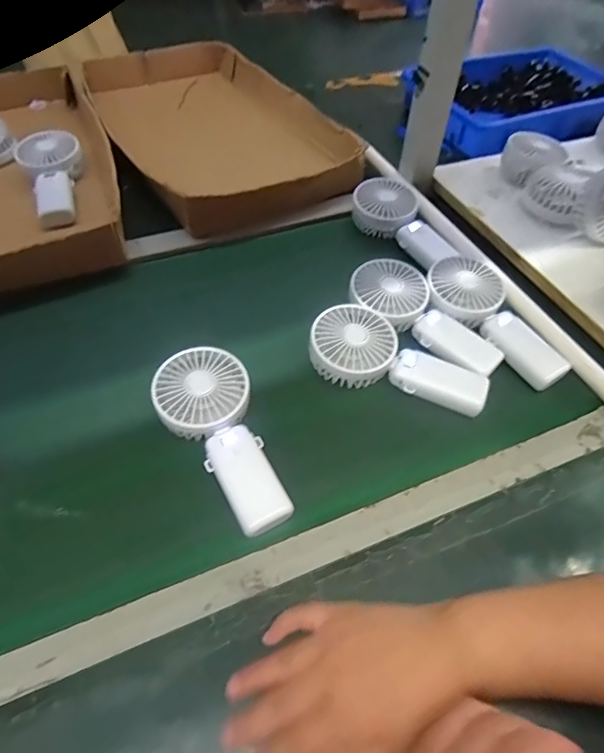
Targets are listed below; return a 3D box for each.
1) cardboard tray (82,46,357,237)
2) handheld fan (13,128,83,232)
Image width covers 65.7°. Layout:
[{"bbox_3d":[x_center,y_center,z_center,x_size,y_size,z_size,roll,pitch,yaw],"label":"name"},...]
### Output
[{"bbox_3d":[-0.144,-0.416,0.786,0.315,0.080,0.511,-23,57,-18],"label":"cardboard tray"},{"bbox_3d":[-0.343,-0.276,0.654,0.086,0.053,0.159,-19,56,-16],"label":"handheld fan"}]

